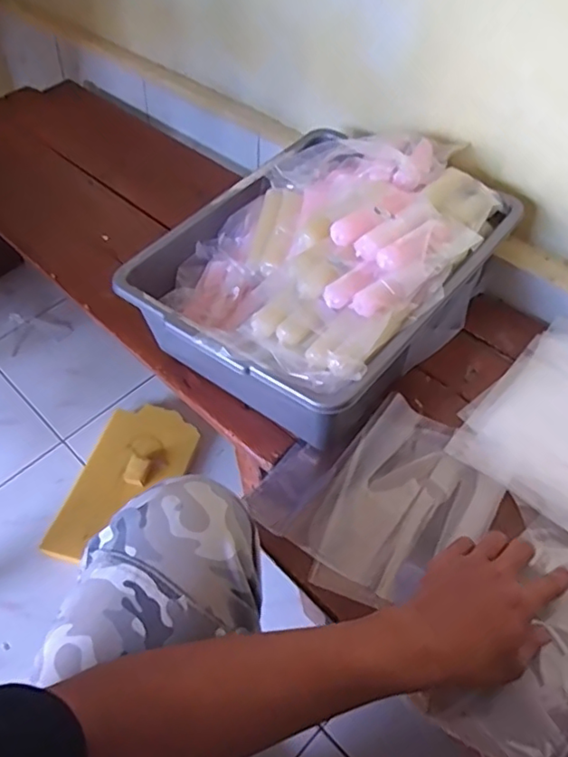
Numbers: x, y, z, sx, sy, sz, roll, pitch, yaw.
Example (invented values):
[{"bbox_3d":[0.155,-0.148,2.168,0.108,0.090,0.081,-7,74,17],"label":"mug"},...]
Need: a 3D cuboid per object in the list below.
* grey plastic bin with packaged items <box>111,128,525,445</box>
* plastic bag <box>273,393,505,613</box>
[{"bbox_3d":[0.047,-0.127,0.685,0.297,0.165,0.382,34,61,25],"label":"grey plastic bin with packaged items"},{"bbox_3d":[0.114,0.125,0.587,0.149,0.026,0.208,32,61,24],"label":"plastic bag"}]

